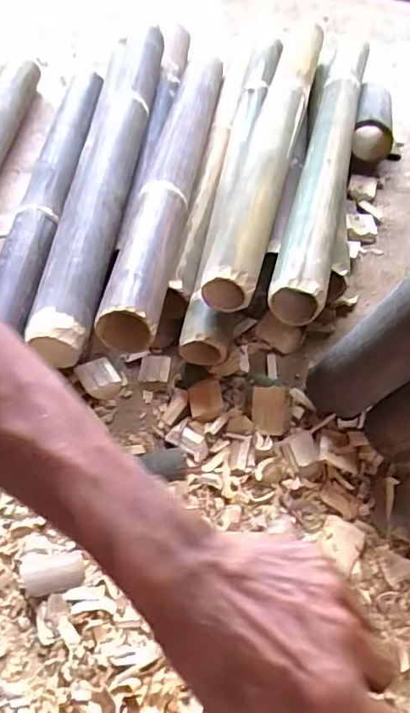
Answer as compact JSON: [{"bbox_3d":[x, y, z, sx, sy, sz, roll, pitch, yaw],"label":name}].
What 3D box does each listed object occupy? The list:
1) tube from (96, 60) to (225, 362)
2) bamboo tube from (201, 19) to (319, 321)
[{"bbox_3d":[-0.045,-0.256,0.744,0.065,0.060,0.615,6,54,5],"label":"tube"},{"bbox_3d":[0.088,-0.306,0.763,0.075,0.063,0.600,11,55,9],"label":"bamboo tube"}]

